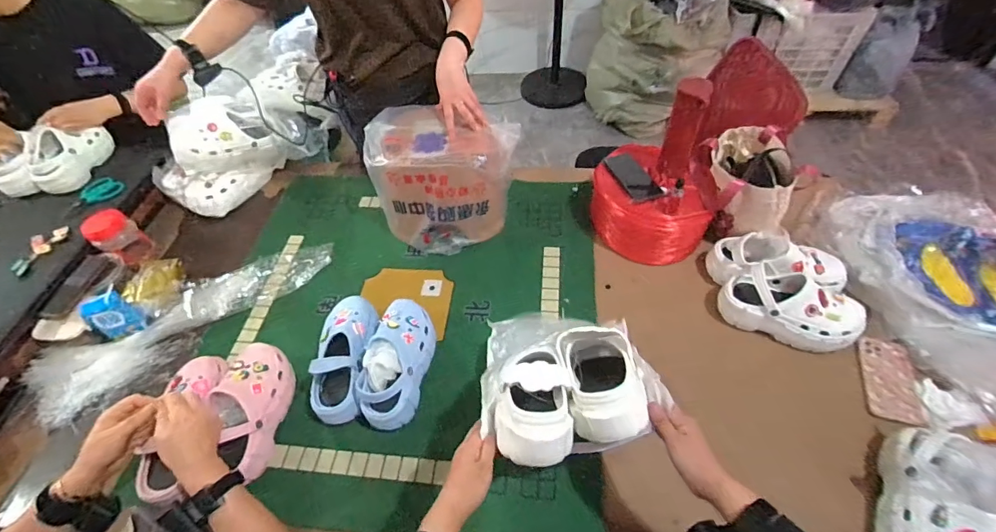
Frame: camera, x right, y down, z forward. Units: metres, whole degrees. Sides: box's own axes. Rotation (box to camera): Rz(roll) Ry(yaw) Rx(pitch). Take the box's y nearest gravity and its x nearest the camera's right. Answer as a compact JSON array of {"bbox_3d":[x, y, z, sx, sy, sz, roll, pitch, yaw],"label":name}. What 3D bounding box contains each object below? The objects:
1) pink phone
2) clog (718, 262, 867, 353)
[{"bbox_3d":[0.736,0.213,0.833,0.087,0.010,0.164,5,55,17],"label":"pink phone"},{"bbox_3d":[0.583,0.085,0.878,0.247,0.101,0.113,14,54,13],"label":"clog"}]

